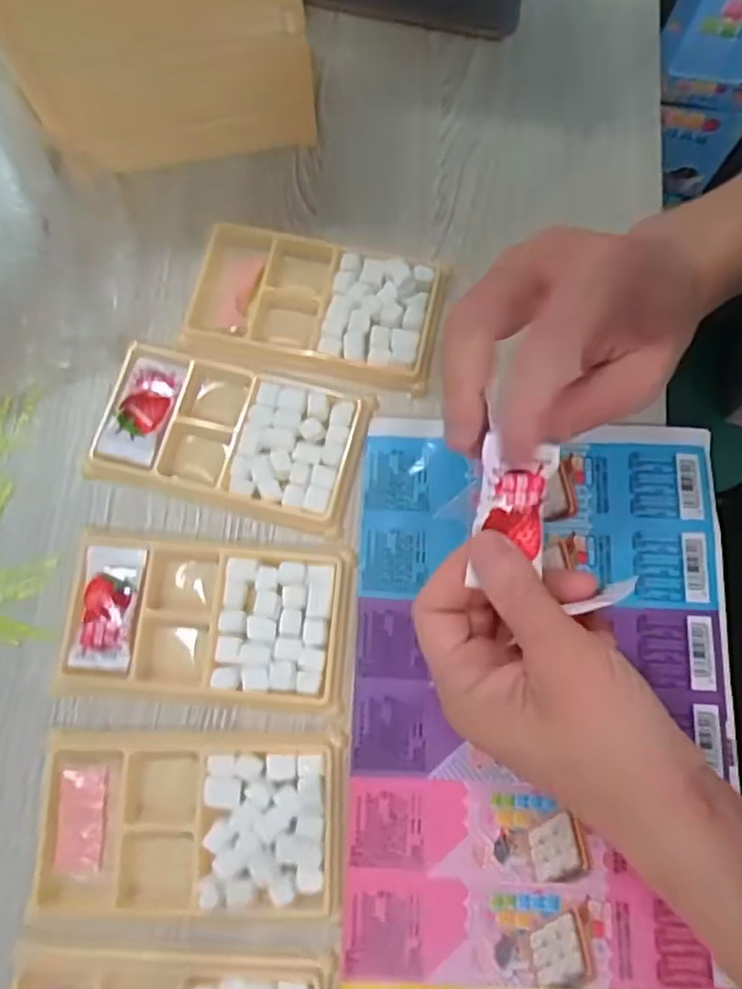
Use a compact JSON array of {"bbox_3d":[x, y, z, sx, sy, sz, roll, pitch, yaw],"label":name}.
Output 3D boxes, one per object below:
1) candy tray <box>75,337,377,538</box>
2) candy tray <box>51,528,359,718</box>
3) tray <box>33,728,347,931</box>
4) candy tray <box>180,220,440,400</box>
[{"bbox_3d":[-0.073,-0.031,0.346,0.134,0.010,0.075,13,76,5],"label":"candy tray"},{"bbox_3d":[-0.078,0.058,0.324,0.134,0.009,0.077,4,75,2],"label":"candy tray"},{"bbox_3d":[-0.080,0.143,0.298,0.135,0.011,0.075,0,75,1],"label":"tray"},{"bbox_3d":[-0.030,-0.102,0.363,0.132,0.012,0.073,11,76,4],"label":"candy tray"}]

